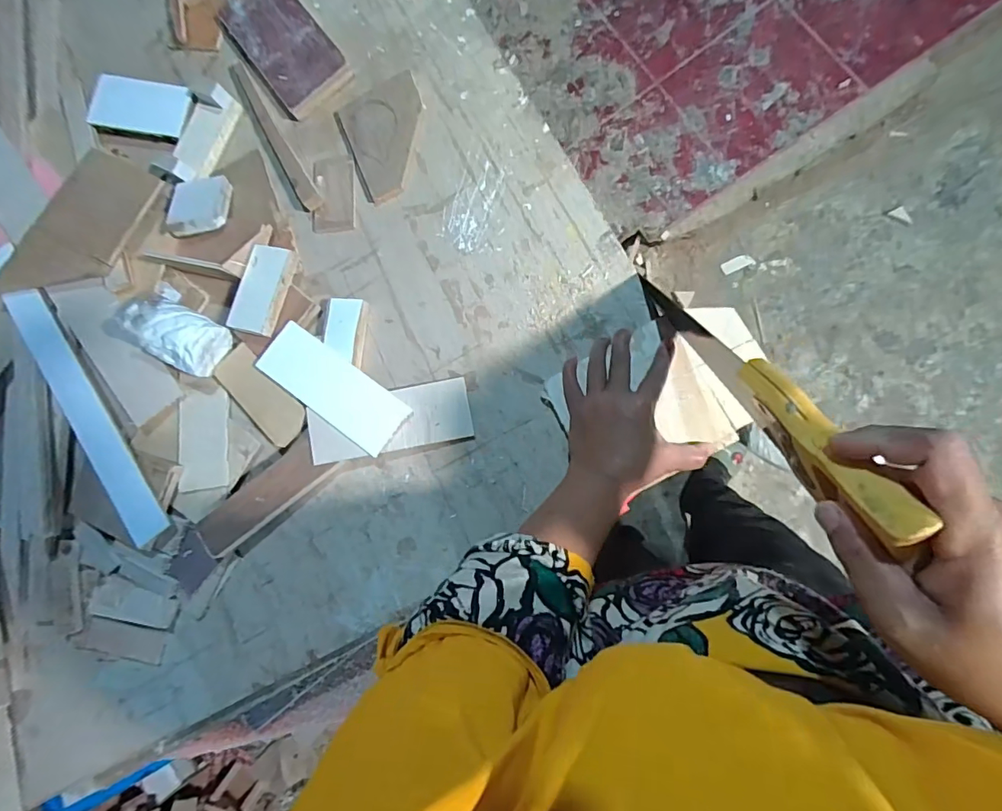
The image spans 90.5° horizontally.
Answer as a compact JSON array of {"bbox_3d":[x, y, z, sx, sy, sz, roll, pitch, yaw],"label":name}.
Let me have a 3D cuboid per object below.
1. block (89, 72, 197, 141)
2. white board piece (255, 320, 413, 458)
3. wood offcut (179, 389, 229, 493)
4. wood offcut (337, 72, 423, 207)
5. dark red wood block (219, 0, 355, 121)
[{"bbox_3d":[-0.462,-0.380,0.635,0.149,0.020,0.070,18,89,14],"label":"block"},{"bbox_3d":[-0.184,-0.020,0.541,0.173,0.008,0.065,35,88,9],"label":"white board piece"},{"bbox_3d":[-0.347,0.040,0.577,0.061,0.008,0.114,-10,83,12],"label":"wood offcut"},{"bbox_3d":[-0.128,-0.312,0.580,0.097,0.008,0.127,-24,80,9],"label":"wood offcut"},{"bbox_3d":[-0.273,-0.453,0.614,0.094,0.011,0.199,-37,78,7],"label":"dark red wood block"}]

